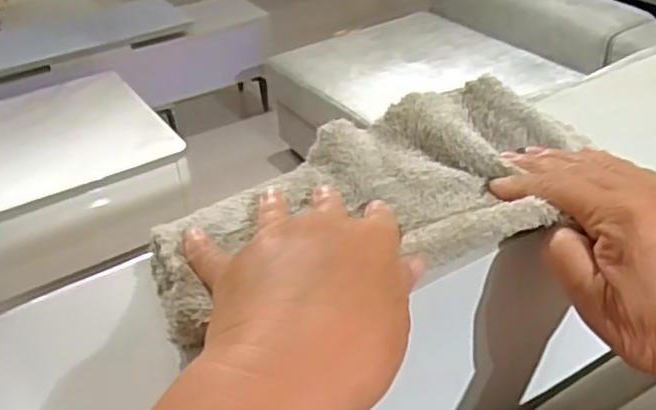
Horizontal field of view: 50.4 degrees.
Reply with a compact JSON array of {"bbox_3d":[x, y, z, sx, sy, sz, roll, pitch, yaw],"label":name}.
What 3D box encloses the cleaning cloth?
[{"bbox_3d":[0.025,-0.010,0.364,0.237,0.025,0.124,-16,34,-14],"label":"cleaning cloth"}]

